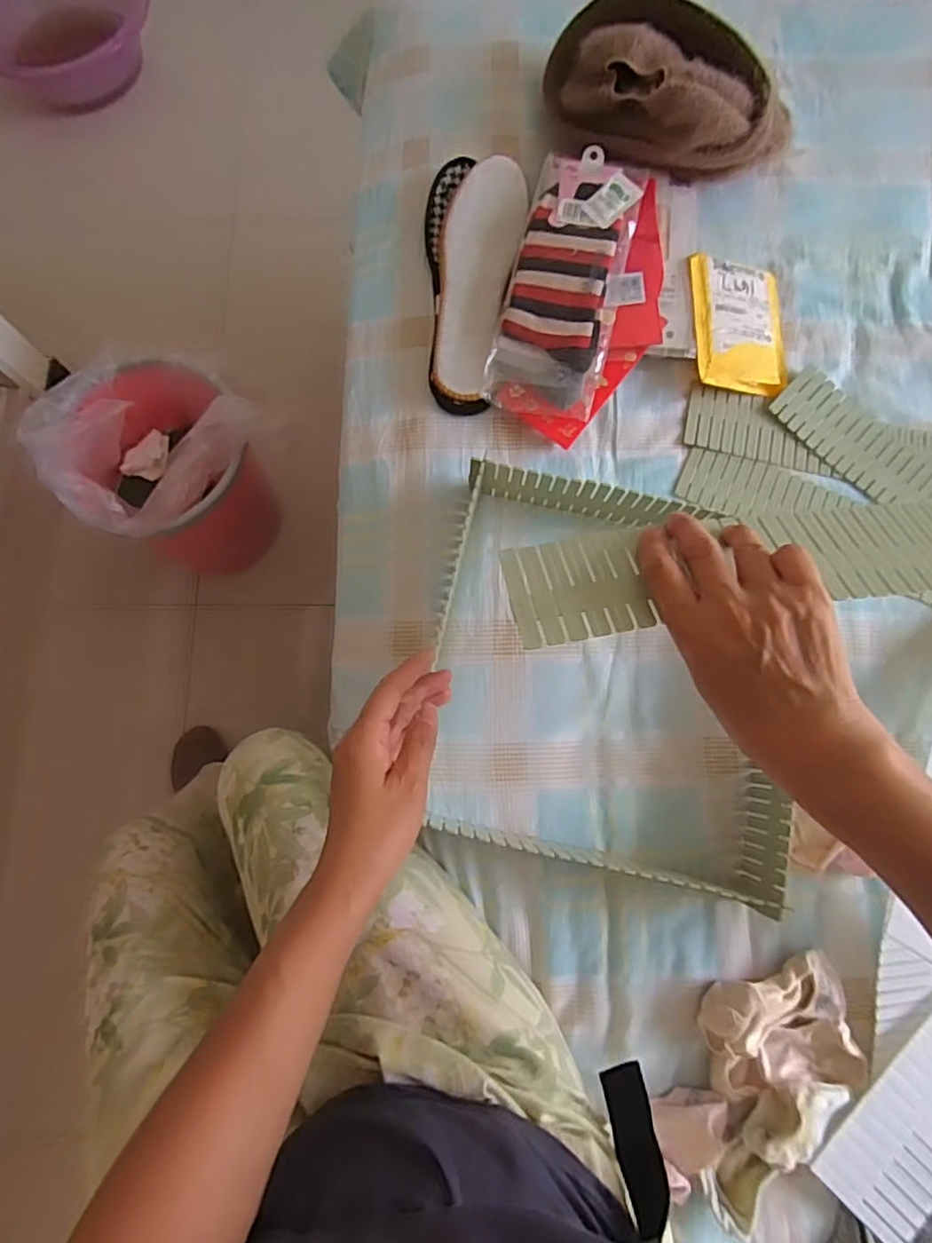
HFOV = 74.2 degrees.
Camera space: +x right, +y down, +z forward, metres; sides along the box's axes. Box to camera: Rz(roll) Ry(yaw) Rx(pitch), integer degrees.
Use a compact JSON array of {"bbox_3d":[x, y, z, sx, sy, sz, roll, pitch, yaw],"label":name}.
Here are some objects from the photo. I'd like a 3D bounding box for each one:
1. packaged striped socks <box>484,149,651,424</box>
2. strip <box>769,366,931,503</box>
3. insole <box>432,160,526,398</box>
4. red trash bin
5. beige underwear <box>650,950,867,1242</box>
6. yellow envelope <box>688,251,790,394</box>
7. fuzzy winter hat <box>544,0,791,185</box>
[{"bbox_3d":[0.100,-0.320,0.576,0.115,0.028,0.251,13,87,8],"label":"packaged striped socks"},{"bbox_3d":[0.414,-0.167,0.602,0.232,0.011,0.098,23,84,4],"label":"strip"},{"bbox_3d":[0.007,-0.336,0.597,0.075,0.016,0.246,10,83,5],"label":"insole"},{"bbox_3d":[-0.436,-0.221,0.928,0.267,0.313,0.244,0,78,-1],"label":"red trash bin"},{"bbox_3d":[0.233,0.363,0.481,0.125,0.054,0.213,44,84,6],"label":"beige underwear"},{"bbox_3d":[0.269,-0.291,0.604,0.103,0.011,0.132,0,85,-19],"label":"yellow envelope"},{"bbox_3d":[0.188,-0.501,0.603,0.241,0.109,0.127,25,82,3],"label":"fuzzy winter hat"}]

